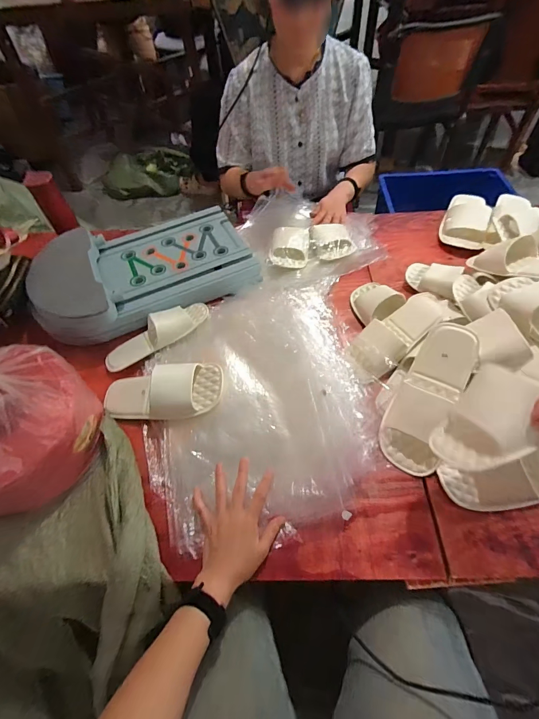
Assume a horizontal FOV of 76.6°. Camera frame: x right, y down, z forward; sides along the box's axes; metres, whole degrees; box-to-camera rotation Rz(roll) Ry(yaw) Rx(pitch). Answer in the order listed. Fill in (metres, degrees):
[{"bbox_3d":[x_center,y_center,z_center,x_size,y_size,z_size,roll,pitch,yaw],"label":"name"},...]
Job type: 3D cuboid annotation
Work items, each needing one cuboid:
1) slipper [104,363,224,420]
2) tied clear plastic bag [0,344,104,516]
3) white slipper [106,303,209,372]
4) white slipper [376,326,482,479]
[{"bbox_3d":[-0.217,0.056,0.656,0.247,0.087,0.108,-8,53,16],"label":"slipper"},{"bbox_3d":[-0.462,0.115,0.603,0.267,0.191,0.262,-33,59,-18],"label":"tied clear plastic bag"},{"bbox_3d":[-0.254,-0.059,0.754,0.249,0.058,0.085,-32,57,-2],"label":"white slipper"},{"bbox_3d":[0.283,0.062,0.599,0.103,0.062,0.270,25,81,20],"label":"white slipper"}]

